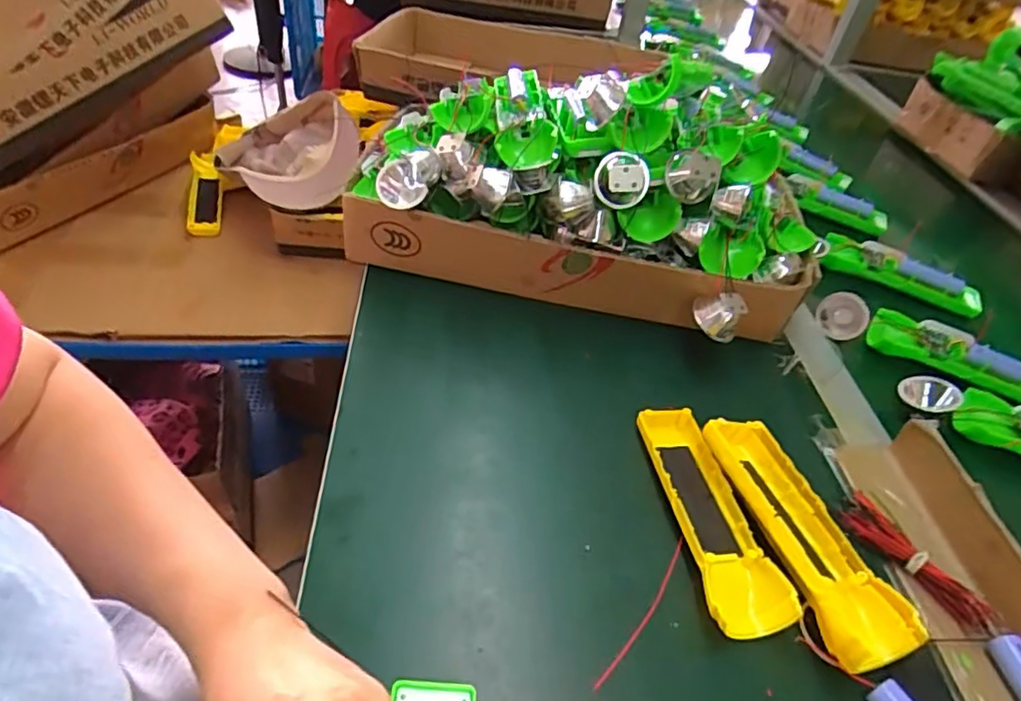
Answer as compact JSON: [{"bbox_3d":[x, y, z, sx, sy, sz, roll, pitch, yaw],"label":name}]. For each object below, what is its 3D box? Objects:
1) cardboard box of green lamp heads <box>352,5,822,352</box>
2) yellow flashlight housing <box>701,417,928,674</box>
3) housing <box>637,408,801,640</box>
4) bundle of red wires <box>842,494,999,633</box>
[{"bbox_3d":[0.071,-0.161,0.553,0.412,0.191,0.237,15,44,10],"label":"cardboard box of green lamp heads"},{"bbox_3d":[0.181,0.115,0.379,0.058,0.042,0.158,-7,45,-13],"label":"yellow flashlight housing"},{"bbox_3d":[0.127,0.106,0.400,0.048,0.023,0.160,-4,44,-11],"label":"housing"},{"bbox_3d":[0.258,0.137,0.386,0.017,0.019,0.097,-21,49,-25],"label":"bundle of red wires"}]

